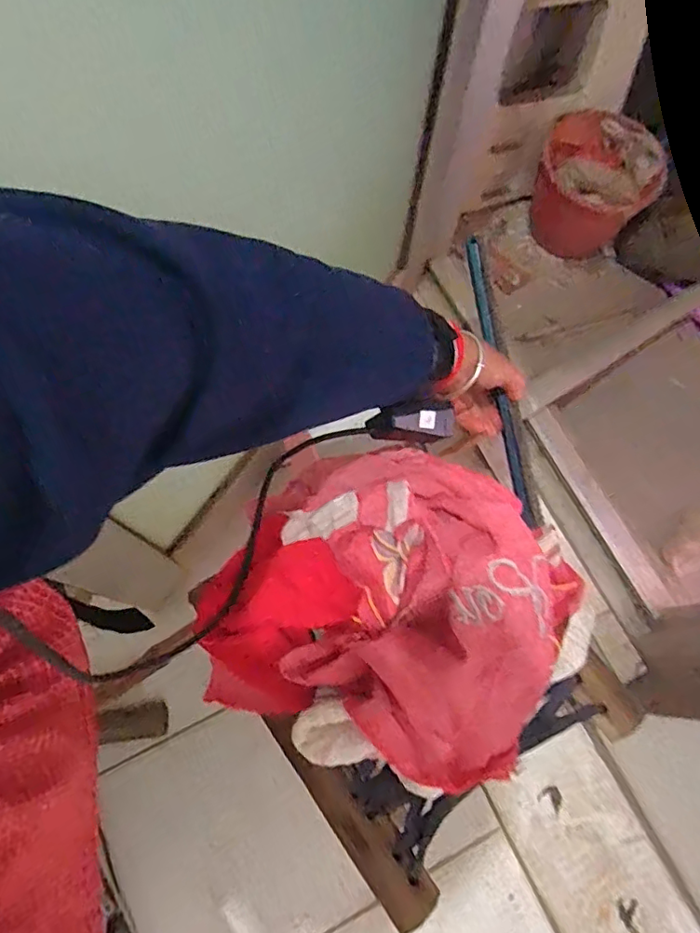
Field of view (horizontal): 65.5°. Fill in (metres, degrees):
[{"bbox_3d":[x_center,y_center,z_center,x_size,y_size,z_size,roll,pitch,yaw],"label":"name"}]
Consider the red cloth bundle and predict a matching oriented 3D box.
[{"bbox_3d":[0.035,0.098,0.376,0.251,0.101,0.208,25,72,7],"label":"red cloth bundle"}]

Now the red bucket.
[{"bbox_3d":[0.420,-0.482,0.960,0.181,0.175,0.181,1,70,-2],"label":"red bucket"}]

